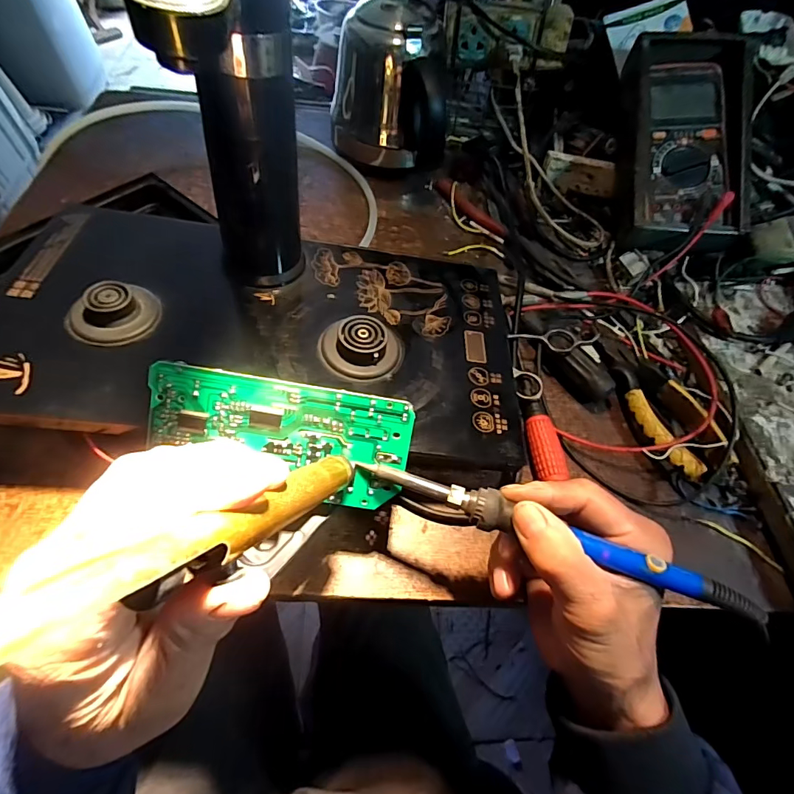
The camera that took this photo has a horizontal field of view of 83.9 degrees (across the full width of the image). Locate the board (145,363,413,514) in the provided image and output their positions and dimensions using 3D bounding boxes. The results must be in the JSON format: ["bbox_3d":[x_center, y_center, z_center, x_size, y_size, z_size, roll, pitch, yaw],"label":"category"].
[{"bbox_3d":[-0.068,0.024,0.258,0.147,0.004,0.067,10,96,-5],"label":"board"}]

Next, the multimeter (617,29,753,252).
[{"bbox_3d":[0.281,-0.254,0.436,0.122,0.042,0.220,-1,83,6],"label":"multimeter"}]

